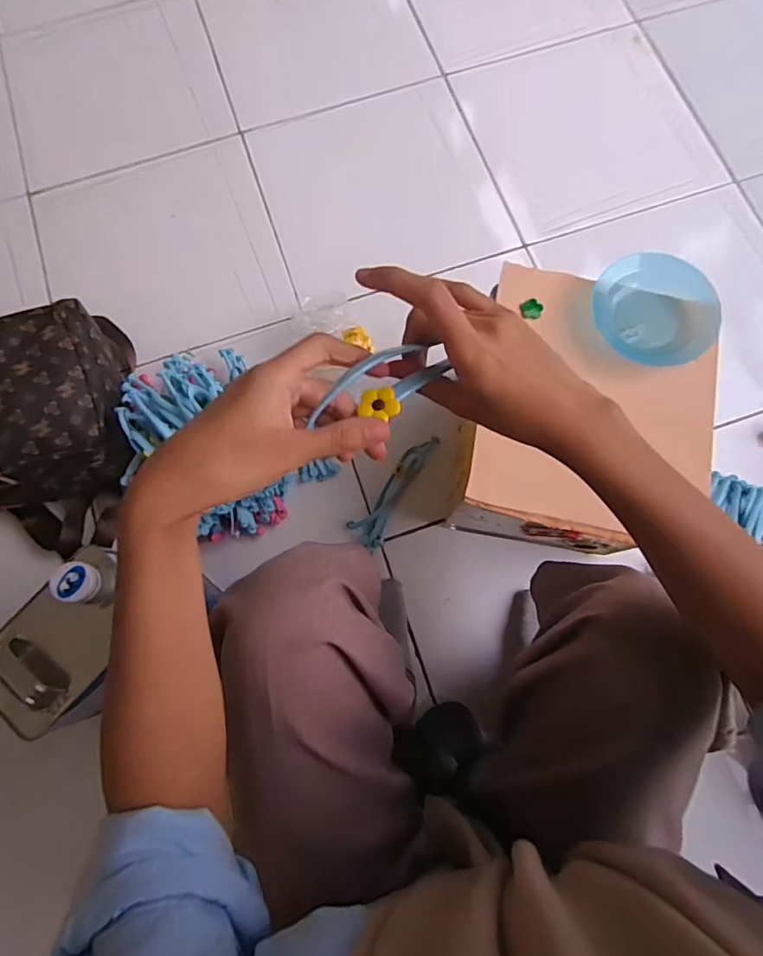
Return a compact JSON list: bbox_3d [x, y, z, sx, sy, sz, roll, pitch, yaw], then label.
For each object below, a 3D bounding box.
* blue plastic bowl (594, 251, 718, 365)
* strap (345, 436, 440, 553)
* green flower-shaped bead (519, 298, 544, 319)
[{"bbox_3d":[0.292,-0.178,0.534,0.111,0.047,0.132,-44,79,-9],"label":"blue plastic bowl"},{"bbox_3d":[0.019,0.016,0.742,0.052,0.017,0.189,32,79,8],"label":"strap"},{"bbox_3d":[0.164,-0.186,0.545,0.024,0.008,0.021,4,76,2],"label":"green flower-shaped bead"}]

